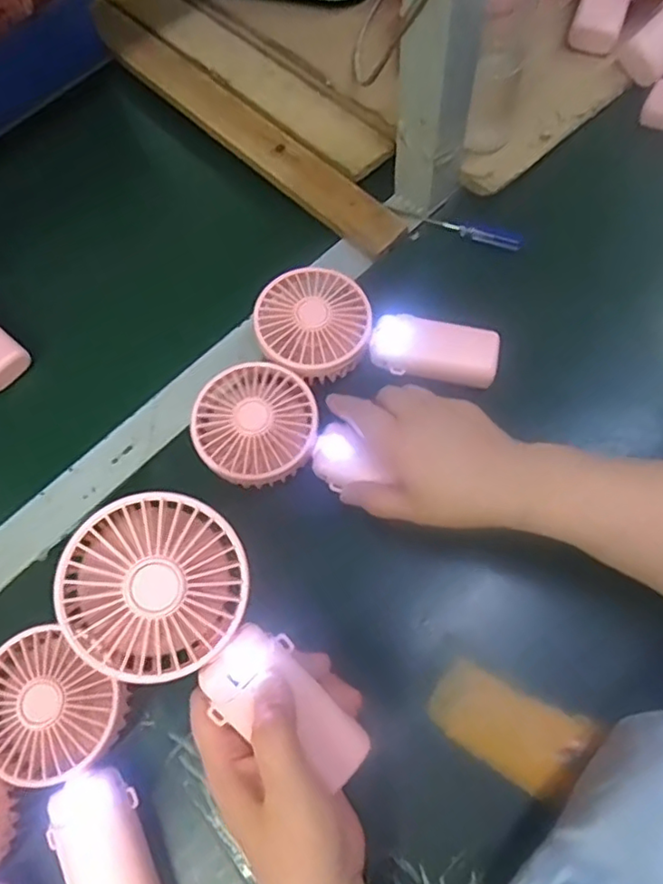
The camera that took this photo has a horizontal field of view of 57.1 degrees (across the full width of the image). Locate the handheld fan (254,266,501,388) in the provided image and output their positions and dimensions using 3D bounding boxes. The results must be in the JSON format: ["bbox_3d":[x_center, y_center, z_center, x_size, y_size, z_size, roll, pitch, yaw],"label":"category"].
[{"bbox_3d":[0.035,-0.083,0.464,0.178,0.035,0.085,4,65,5],"label":"handheld fan"}]

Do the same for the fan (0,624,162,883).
[{"bbox_3d":[-0.143,0.199,0.361,0.084,0.044,0.180,-35,70,-11],"label":"fan"}]

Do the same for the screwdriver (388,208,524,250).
[{"bbox_3d":[0.107,-0.184,0.525,0.114,0.014,0.013,21,67,12],"label":"screwdriver"}]

